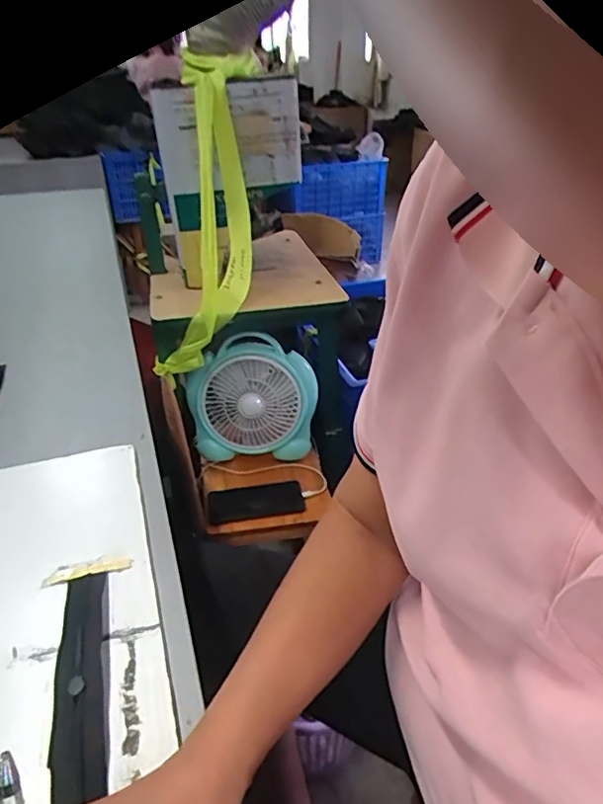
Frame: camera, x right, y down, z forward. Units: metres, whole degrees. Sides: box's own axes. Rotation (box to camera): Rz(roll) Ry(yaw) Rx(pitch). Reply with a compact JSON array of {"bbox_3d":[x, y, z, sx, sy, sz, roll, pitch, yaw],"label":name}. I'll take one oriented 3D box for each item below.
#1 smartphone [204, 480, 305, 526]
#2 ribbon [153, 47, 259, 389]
[{"bbox_3d":[-0.082,0.176,1.000,0.165,0.016,0.091,-7,32,-9],"label":"smartphone"},{"bbox_3d":[-0.164,-0.314,0.965,0.146,0.568,0.127,6,6,16],"label":"ribbon"}]

